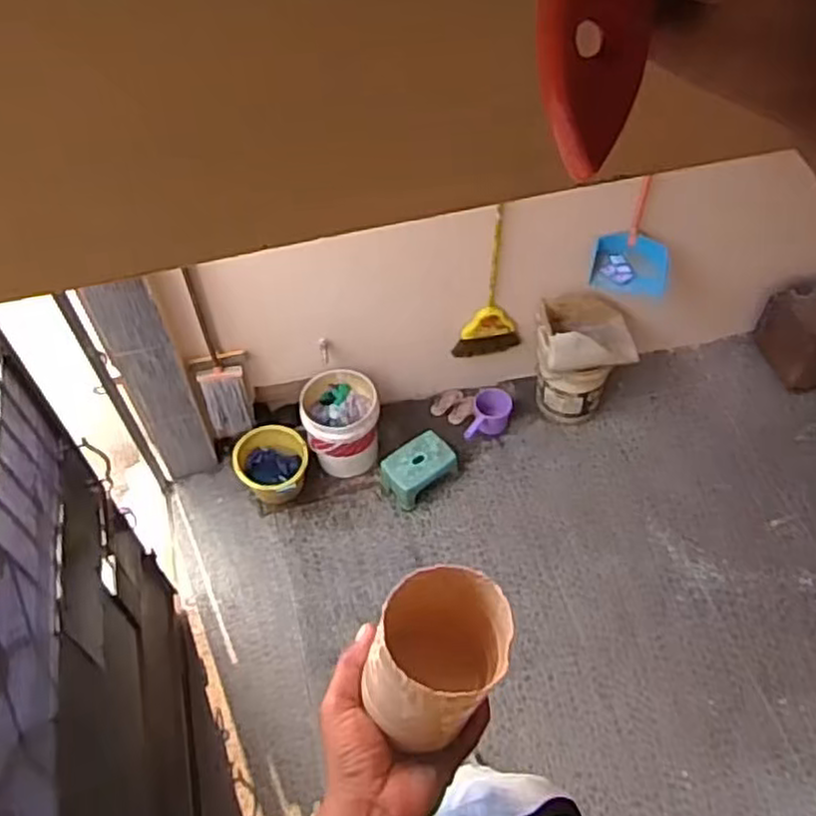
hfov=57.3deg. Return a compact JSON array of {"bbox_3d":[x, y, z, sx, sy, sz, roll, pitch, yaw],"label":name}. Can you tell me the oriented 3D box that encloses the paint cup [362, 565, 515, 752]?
[{"bbox_3d":[0.023,0.169,0.505,0.079,0.104,0.096,23,56,18],"label":"paint cup"}]

